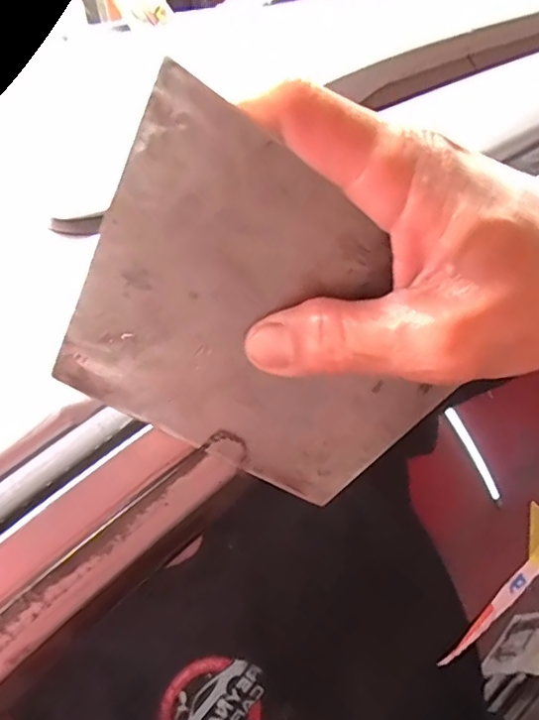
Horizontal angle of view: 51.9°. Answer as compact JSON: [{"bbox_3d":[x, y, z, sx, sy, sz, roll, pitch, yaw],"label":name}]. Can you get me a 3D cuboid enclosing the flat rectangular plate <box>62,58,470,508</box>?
[{"bbox_3d":[0.001,-0.007,0.180,0.130,0.094,0.006,30,19,-25],"label":"flat rectangular plate"}]

